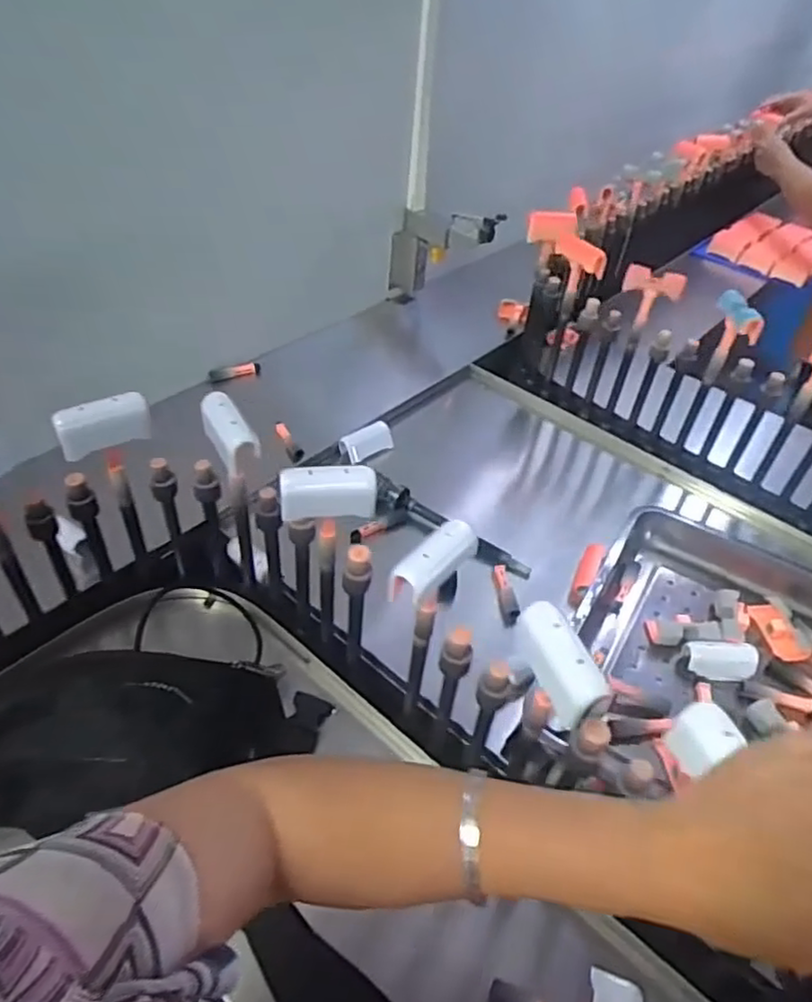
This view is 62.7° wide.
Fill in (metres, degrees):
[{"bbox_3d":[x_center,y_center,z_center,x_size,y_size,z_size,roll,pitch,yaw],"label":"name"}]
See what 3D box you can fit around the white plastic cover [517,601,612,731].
[{"bbox_3d":[0.099,0.105,0.434,0.033,0.026,0.081,-15,62,-18],"label":"white plastic cover"}]

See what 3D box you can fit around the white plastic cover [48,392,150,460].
[{"bbox_3d":[-0.273,-0.070,0.605,0.036,0.046,0.083,28,34,23],"label":"white plastic cover"}]

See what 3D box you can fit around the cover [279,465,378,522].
[{"bbox_3d":[-0.064,-0.008,0.555,0.078,0.040,0.026,-3,44,-7],"label":"cover"}]

